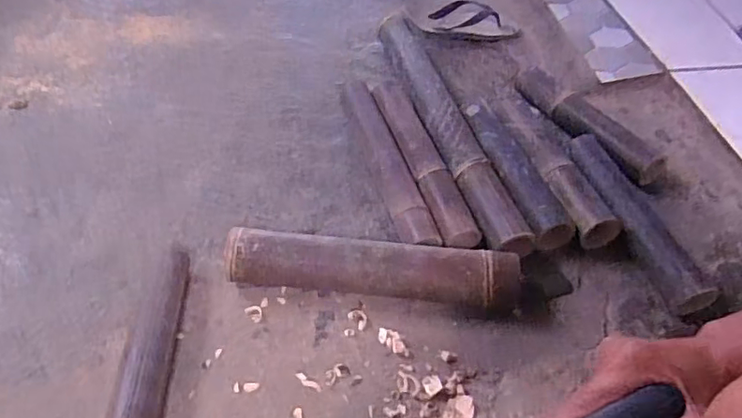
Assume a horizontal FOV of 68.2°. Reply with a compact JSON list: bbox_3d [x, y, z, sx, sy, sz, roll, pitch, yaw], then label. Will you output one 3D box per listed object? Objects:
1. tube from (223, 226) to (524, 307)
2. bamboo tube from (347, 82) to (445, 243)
[{"bbox_3d":[0.003,0.083,0.728,0.385,0.076,0.070,6,48,4],"label":"tube"},{"bbox_3d":[0.025,-0.084,0.861,0.048,0.051,0.359,-11,49,-13],"label":"bamboo tube"}]

